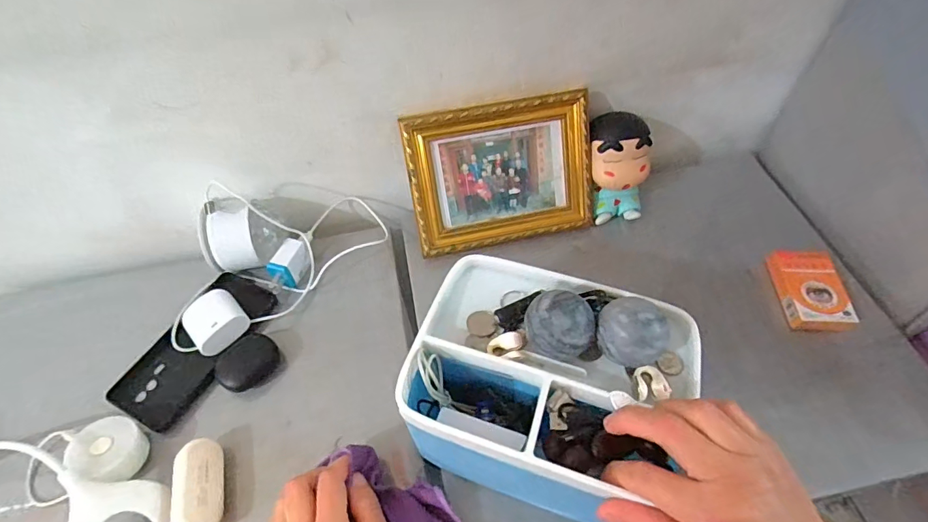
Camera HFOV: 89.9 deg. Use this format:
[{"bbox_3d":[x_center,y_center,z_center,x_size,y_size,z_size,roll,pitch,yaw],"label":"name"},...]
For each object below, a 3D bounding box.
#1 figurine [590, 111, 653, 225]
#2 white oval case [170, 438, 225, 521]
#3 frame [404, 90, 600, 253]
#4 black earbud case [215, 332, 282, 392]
[{"bbox_3d":[0.184,-0.106,0.537,0.076,0.125,0.043,-14,29,-8],"label":"figurine"},{"bbox_3d":[-0.224,0.193,0.394,0.033,0.039,0.075,-13,55,-7],"label":"white oval case"},{"bbox_3d":[0.043,-0.098,0.522,0.205,0.152,0.017,-11,23,-6],"label":"frame"},{"bbox_3d":[-0.214,0.101,0.465,0.047,0.021,0.059,33,61,23],"label":"black earbud case"}]

